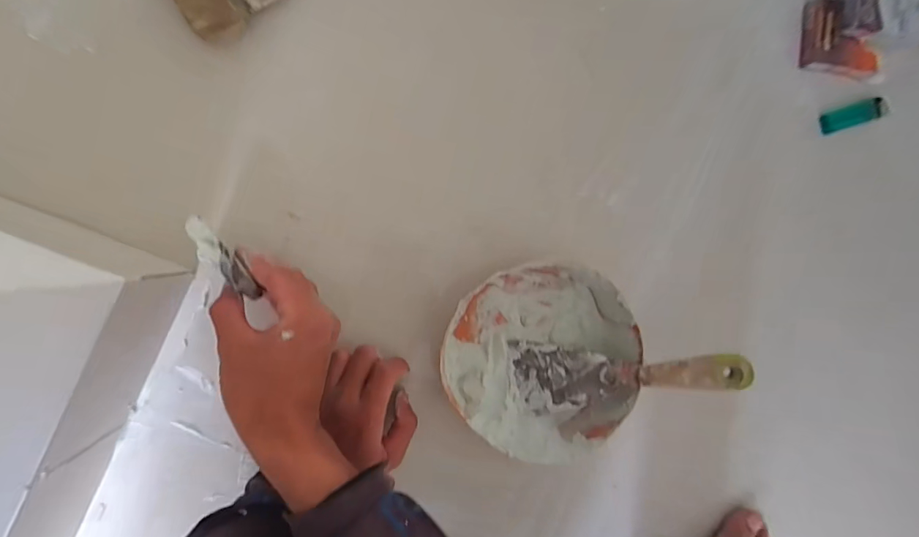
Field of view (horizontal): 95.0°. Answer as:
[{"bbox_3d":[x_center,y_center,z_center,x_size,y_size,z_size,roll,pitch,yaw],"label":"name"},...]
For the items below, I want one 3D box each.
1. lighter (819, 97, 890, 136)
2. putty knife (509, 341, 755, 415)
[{"bbox_3d":[0.424,-0.165,0.452,0.081,0.014,0.023,-18,95,-7],"label":"lighter"},{"bbox_3d":[0.145,0.095,0.371,0.194,0.015,0.059,-4,94,15],"label":"putty knife"}]

